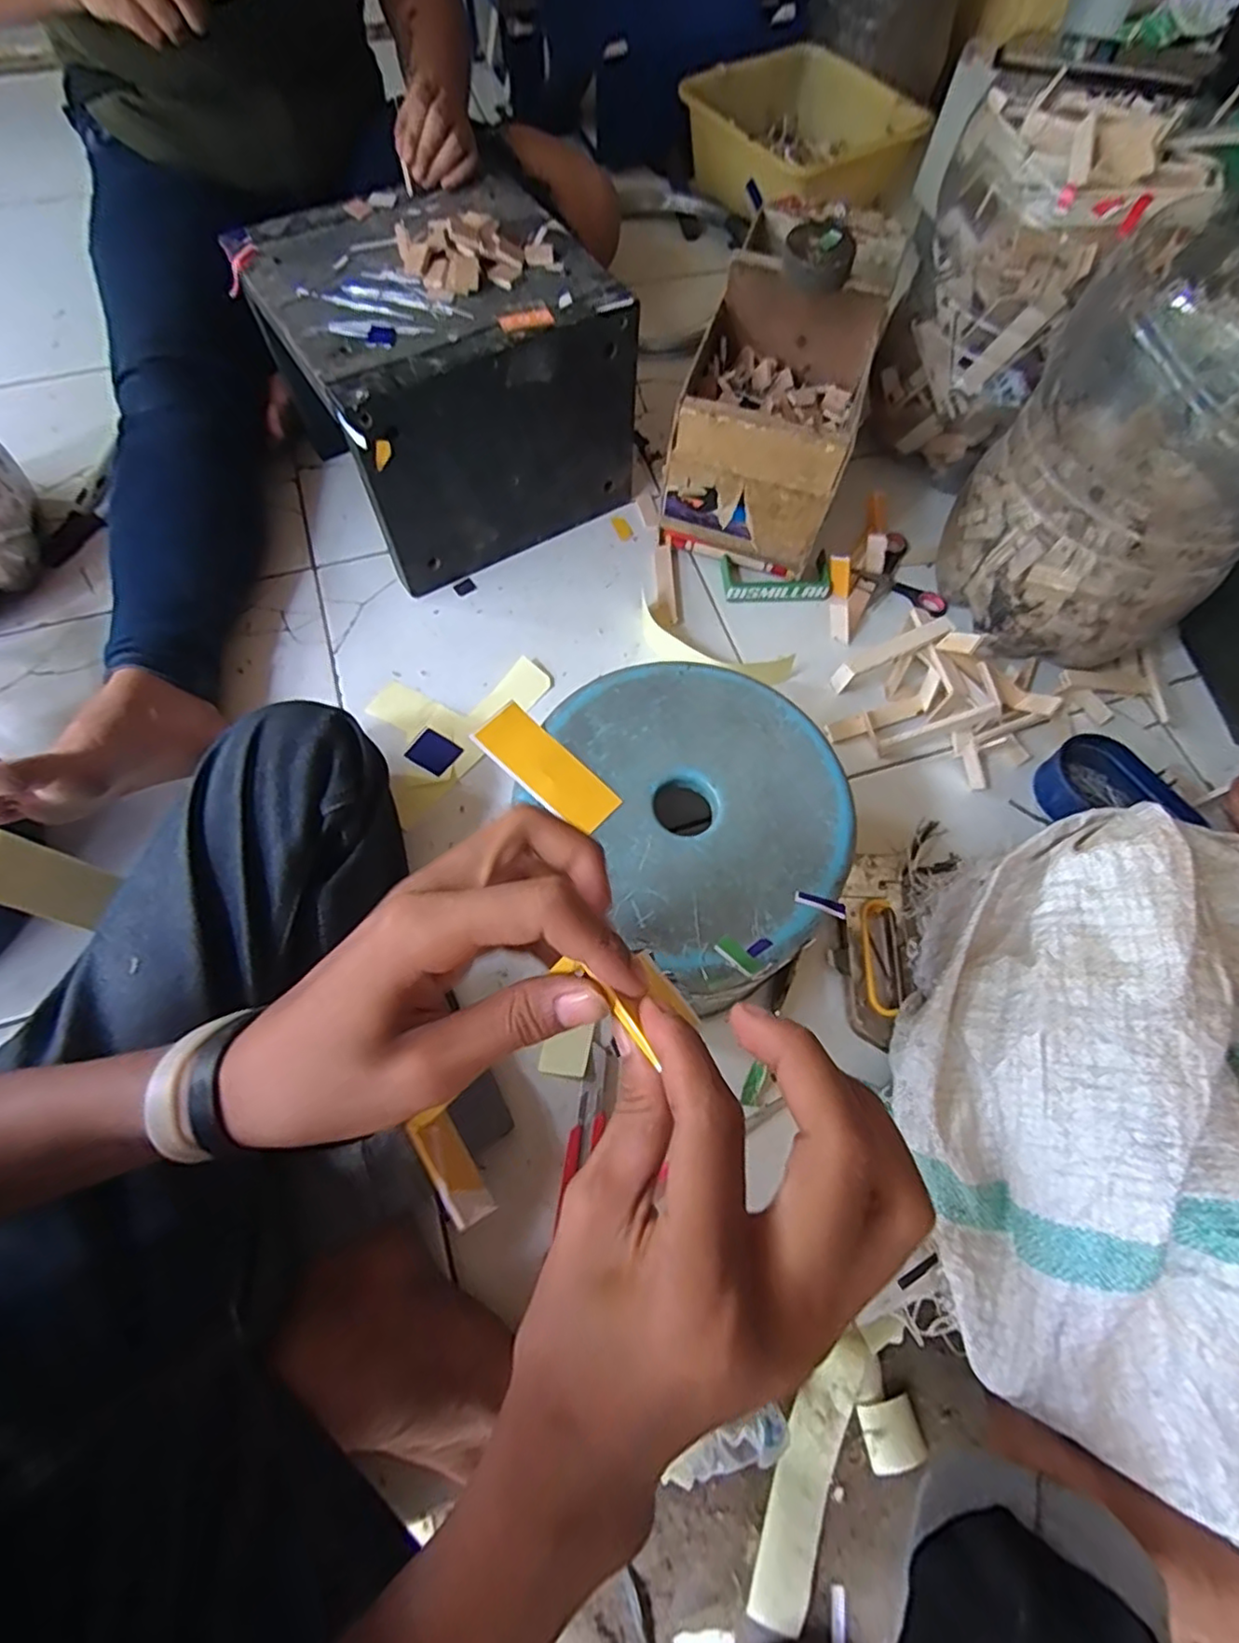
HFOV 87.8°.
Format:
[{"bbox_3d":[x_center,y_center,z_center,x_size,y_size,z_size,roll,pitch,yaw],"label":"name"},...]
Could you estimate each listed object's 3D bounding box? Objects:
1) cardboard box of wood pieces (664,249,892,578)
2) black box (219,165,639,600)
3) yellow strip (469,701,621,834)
[{"bbox_3d":[0.145,-0.386,0.649,0.152,0.191,0.181,16,68,5],"label":"cardboard box of wood pieces"},{"bbox_3d":[-0.173,-0.447,0.657,0.275,0.217,0.262,-31,72,-14],"label":"black box"},{"bbox_3d":[-0.049,-0.034,0.426,0.101,0.015,0.040,40,72,13],"label":"yellow strip"}]

